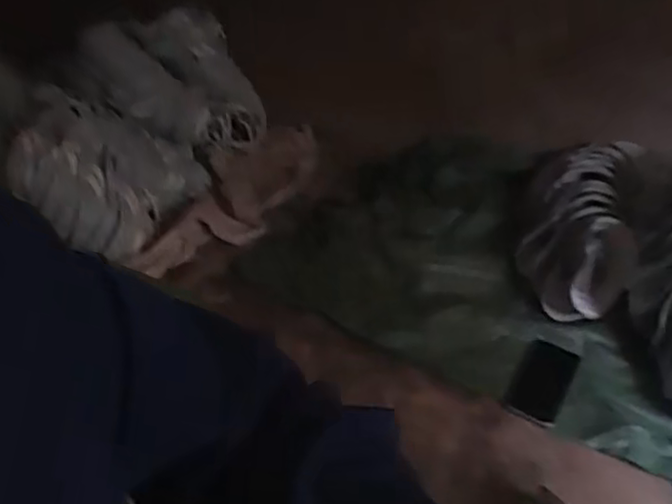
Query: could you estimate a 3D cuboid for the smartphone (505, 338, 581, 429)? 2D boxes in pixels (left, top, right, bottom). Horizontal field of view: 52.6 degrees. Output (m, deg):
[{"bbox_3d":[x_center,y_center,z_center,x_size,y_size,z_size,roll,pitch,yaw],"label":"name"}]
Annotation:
[{"bbox_3d":[0.347,0.212,1.136,0.082,0.016,0.170,21,44,22],"label":"smartphone"}]

